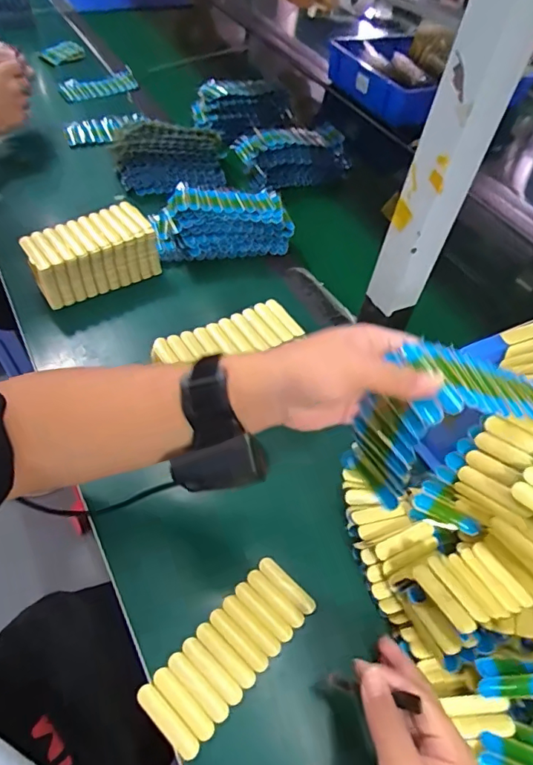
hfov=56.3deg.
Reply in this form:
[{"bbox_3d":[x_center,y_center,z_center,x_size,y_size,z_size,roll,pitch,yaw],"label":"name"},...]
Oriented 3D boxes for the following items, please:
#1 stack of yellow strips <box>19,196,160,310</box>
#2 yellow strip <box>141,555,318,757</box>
[{"bbox_3d":[-0.229,-0.167,0.659,0.159,0.082,0.072,-29,61,-24],"label":"stack of yellow strips"},{"bbox_3d":[-0.030,0.224,0.420,0.062,0.004,0.152,38,59,21],"label":"yellow strip"}]

